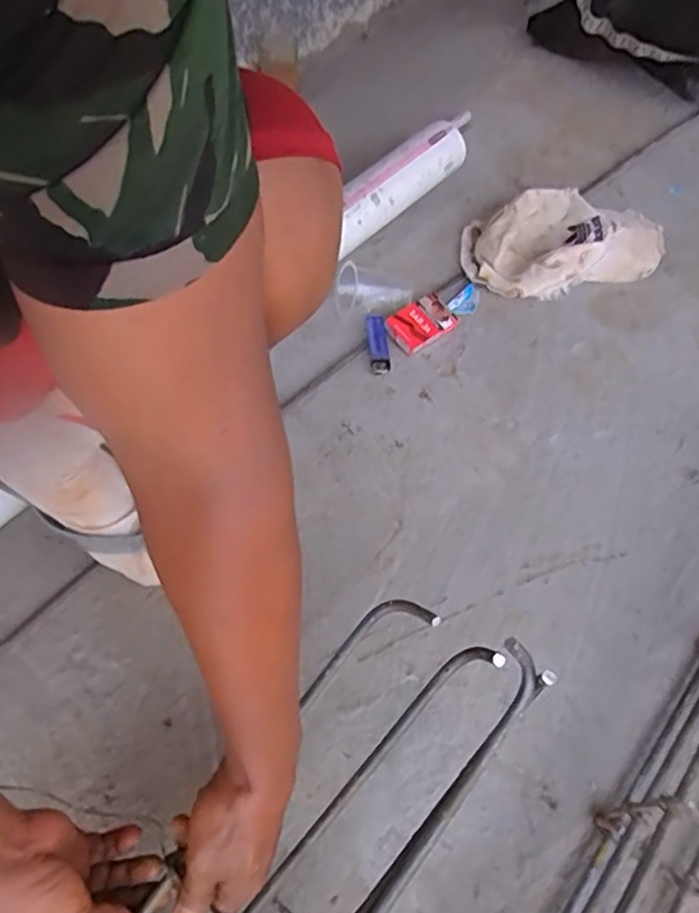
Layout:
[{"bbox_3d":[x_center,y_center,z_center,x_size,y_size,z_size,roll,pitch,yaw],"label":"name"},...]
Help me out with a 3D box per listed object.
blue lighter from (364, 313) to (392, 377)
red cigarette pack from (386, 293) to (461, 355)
[{"bbox_3d":[0.035,-0.141,0.807,0.023,0.009,0.085,-6,70,-4],"label":"blue lighter"},{"bbox_3d":[0.091,-0.169,0.826,0.085,0.024,0.057,-33,63,-19],"label":"red cigarette pack"}]

